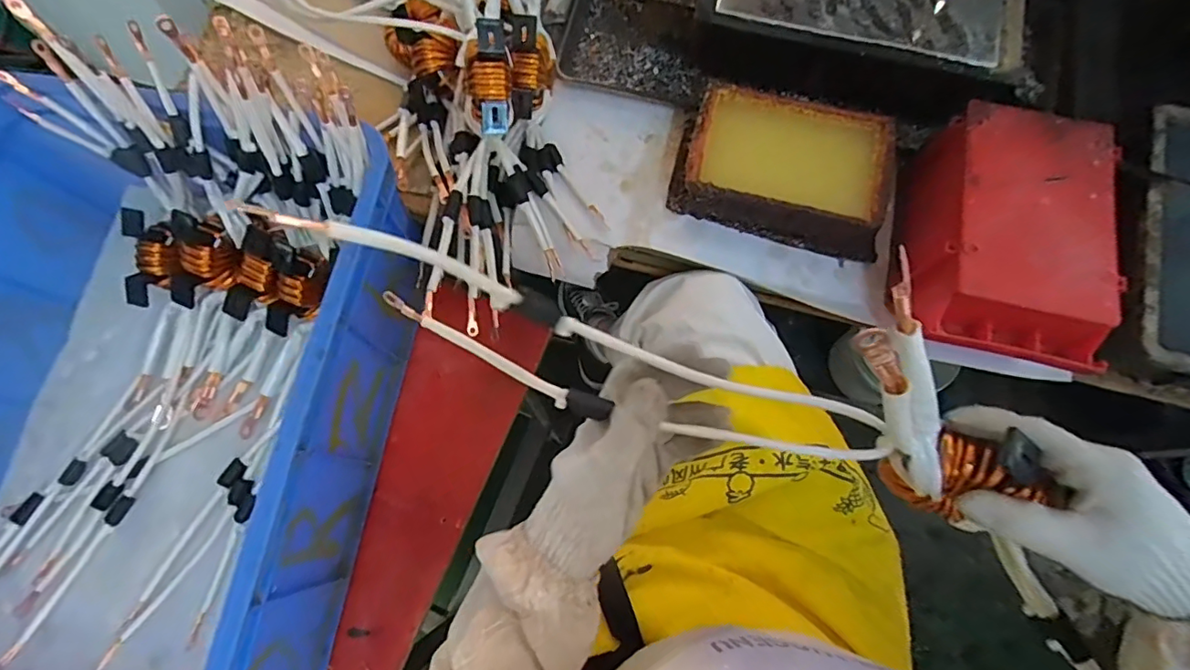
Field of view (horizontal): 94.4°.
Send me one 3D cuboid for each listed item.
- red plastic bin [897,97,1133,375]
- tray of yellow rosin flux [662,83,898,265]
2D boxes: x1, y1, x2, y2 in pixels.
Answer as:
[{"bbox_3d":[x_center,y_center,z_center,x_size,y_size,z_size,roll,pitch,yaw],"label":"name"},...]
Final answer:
[{"bbox_3d":[0.384,-0.088,0.524,0.146,0.091,0.229,11,74,3],"label":"red plastic bin"},{"bbox_3d":[0.203,-0.176,0.588,0.224,0.066,0.135,15,74,5],"label":"tray of yellow rosin flux"}]

